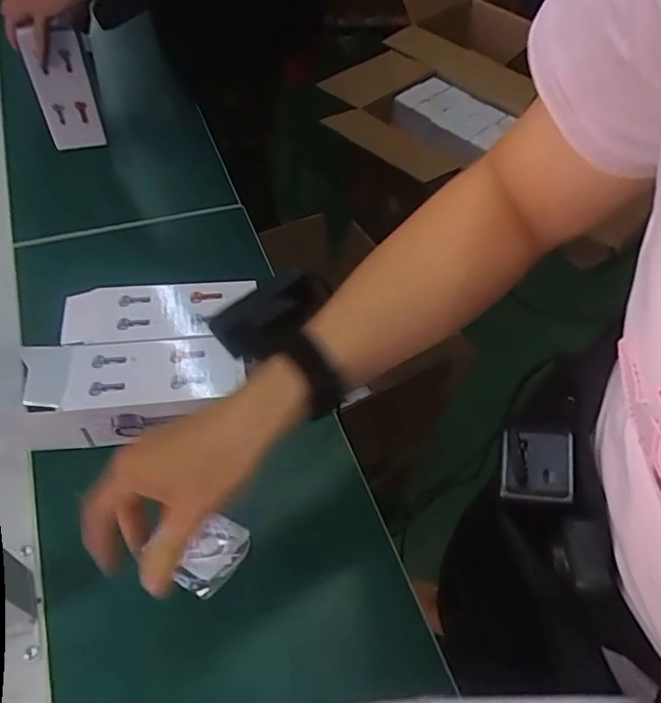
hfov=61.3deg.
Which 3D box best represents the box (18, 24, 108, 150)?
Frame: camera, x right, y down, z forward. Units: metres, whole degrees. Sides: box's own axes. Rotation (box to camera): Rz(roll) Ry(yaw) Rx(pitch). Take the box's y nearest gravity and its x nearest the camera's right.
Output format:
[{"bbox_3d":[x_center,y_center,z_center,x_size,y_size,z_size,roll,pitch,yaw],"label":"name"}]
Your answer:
[{"bbox_3d":[-0.343,-0.333,0.724,0.071,0.139,0.035,-16,57,-16],"label":"box"}]

